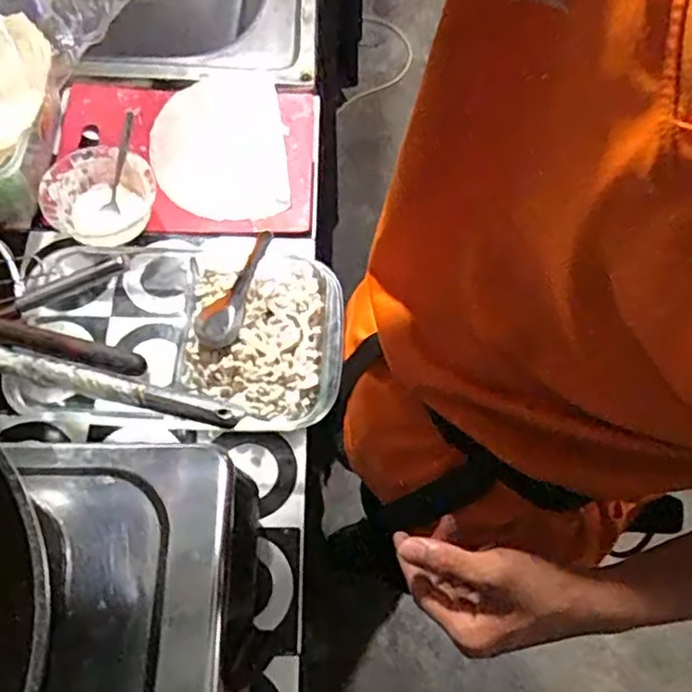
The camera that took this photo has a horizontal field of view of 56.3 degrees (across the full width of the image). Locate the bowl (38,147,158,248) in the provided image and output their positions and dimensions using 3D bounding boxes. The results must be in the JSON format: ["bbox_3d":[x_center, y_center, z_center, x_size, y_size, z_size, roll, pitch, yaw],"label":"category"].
[{"bbox_3d":[-0.243,-0.146,0.645,0.103,0.040,0.099,1,65,-2],"label":"bowl"}]

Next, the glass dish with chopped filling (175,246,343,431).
[{"bbox_3d":[-0.079,-0.010,0.600,0.145,0.041,0.178,3,65,-2],"label":"glass dish with chopped filling"}]

